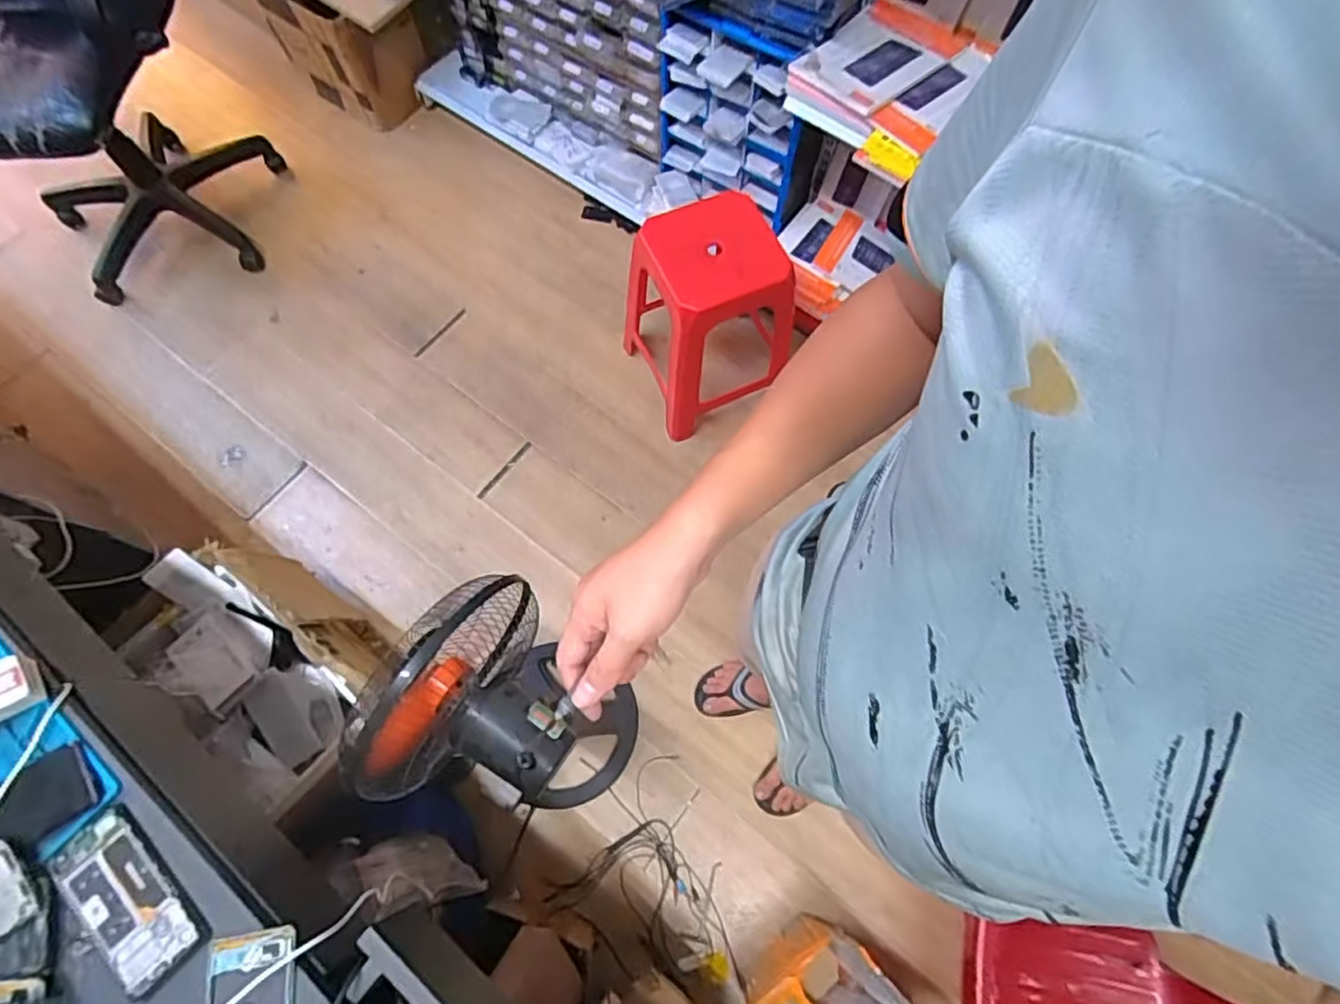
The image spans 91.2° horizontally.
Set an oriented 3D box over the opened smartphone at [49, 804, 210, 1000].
[{"bbox_3d":[-0.486,0.355,0.588,0.156,0.008,0.071,42,73,14],"label":"opened smartphone"}]

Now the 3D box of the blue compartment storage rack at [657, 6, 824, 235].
[{"bbox_3d":[0.164,-0.895,1.516,0.383,0.443,0.167,32,72,15],"label":"blue compartment storage rack"}]

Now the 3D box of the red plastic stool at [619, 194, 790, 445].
[{"bbox_3d":[0.083,-0.422,1.477,0.302,0.414,0.310,-24,71,-10],"label":"red plastic stool"}]

